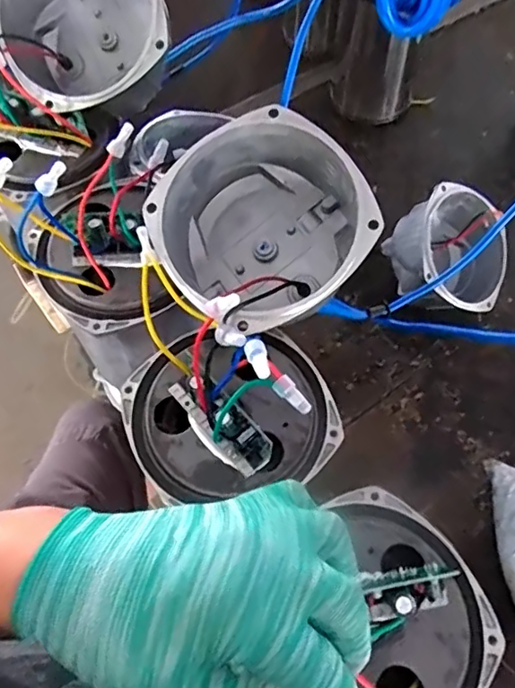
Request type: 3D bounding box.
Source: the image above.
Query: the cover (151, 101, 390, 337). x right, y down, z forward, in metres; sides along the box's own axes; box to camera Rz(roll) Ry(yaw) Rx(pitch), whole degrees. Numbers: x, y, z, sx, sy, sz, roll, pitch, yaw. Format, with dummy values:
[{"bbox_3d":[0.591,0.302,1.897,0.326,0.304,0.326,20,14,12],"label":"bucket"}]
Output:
[{"bbox_3d":[0.005,-0.079,0.377,0.132,0.090,0.132,0,87,7],"label":"cover"}]

